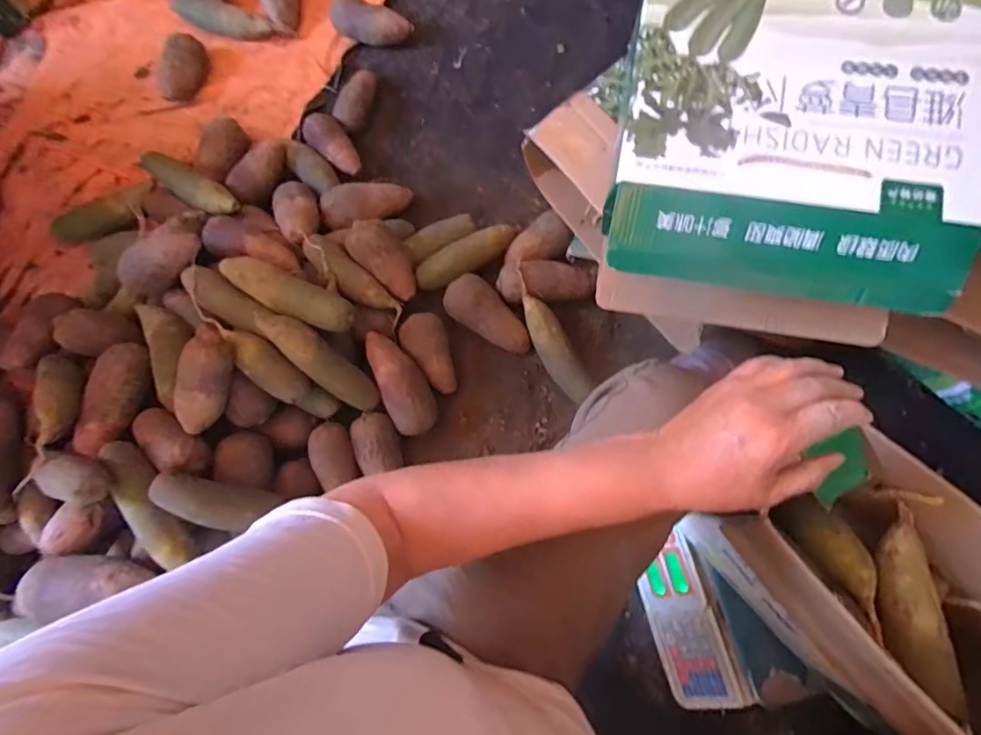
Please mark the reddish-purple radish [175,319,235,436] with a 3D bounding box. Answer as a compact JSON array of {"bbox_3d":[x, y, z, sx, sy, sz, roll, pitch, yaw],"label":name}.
[{"bbox_3d":[-0.398,0.016,0.691,0.065,0.061,0.152,10,90,3],"label":"reddish-purple radish"}]

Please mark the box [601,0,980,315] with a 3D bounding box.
[{"bbox_3d":[0.317,-0.258,0.533,0.347,0.098,0.342,9,77,3],"label":"box"}]

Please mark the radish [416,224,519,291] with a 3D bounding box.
[{"bbox_3d":[-0.040,-0.195,0.862,0.197,0.047,0.057,-34,79,-7],"label":"radish"}]

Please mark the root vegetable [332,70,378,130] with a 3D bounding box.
[{"bbox_3d":[-0.262,-0.525,0.981,0.062,0.052,0.139,10,77,3],"label":"root vegetable"}]

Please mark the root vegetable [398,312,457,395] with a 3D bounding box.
[{"bbox_3d":[-0.103,-0.020,0.841,0.075,0.060,0.131,-13,77,-2],"label":"root vegetable"}]

